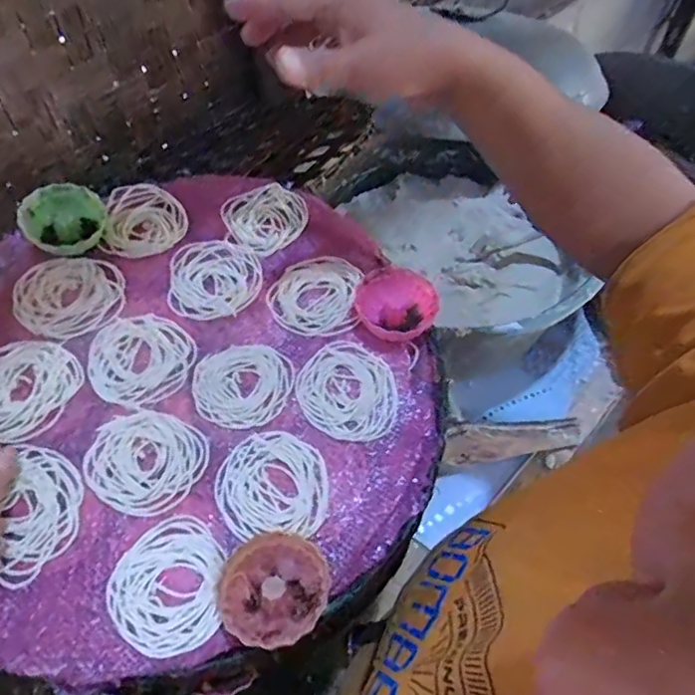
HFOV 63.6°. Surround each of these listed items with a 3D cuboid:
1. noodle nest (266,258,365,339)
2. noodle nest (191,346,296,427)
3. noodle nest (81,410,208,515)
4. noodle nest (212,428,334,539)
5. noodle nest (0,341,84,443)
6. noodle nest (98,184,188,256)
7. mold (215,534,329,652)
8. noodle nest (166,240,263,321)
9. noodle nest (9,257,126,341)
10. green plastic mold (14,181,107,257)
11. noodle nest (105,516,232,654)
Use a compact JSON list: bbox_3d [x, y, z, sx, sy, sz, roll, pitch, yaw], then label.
[{"bbox_3d":[-0.025,-0.043,0.437,0.069,0.006,0.070,7,58,5],"label":"noodle nest"},{"bbox_3d":[-0.075,0.025,0.397,0.068,0.004,0.061,7,58,4],"label":"noodle nest"},{"bbox_3d":[-0.132,0.072,0.366,0.071,0.005,0.065,0,58,0],"label":"noodle nest"},{"bbox_3d":[-0.048,0.086,0.362,0.072,0.004,0.068,-5,58,-3],"label":"noodle nest"},{"bbox_3d":[-0.222,0.026,0.384,0.072,0.006,0.071,0,58,0],"label":"noodle nest"},{"bbox_3d":[-0.169,-0.108,0.467,0.065,0.010,0.069,0,58,0],"label":"noodle nest"},{"bbox_3d":[-0.042,0.138,0.320,0.062,0.019,0.057,0,58,0],"label":"mold"},{"bbox_3d":[-0.106,-0.055,0.445,0.072,0.005,0.073,-3,58,-1],"label":"noodle nest"},{"bbox_3d":[-0.210,-0.040,0.425,0.076,0.016,0.070,0,58,0],"label":"noodle nest"},{"bbox_3d":[-0.224,-0.101,0.445,0.061,0.030,0.052,-31,63,-18],"label":"green plastic mold"},{"bbox_3d":[-0.101,0.138,0.327,0.068,0.004,0.069,29,62,17],"label":"noodle nest"}]

